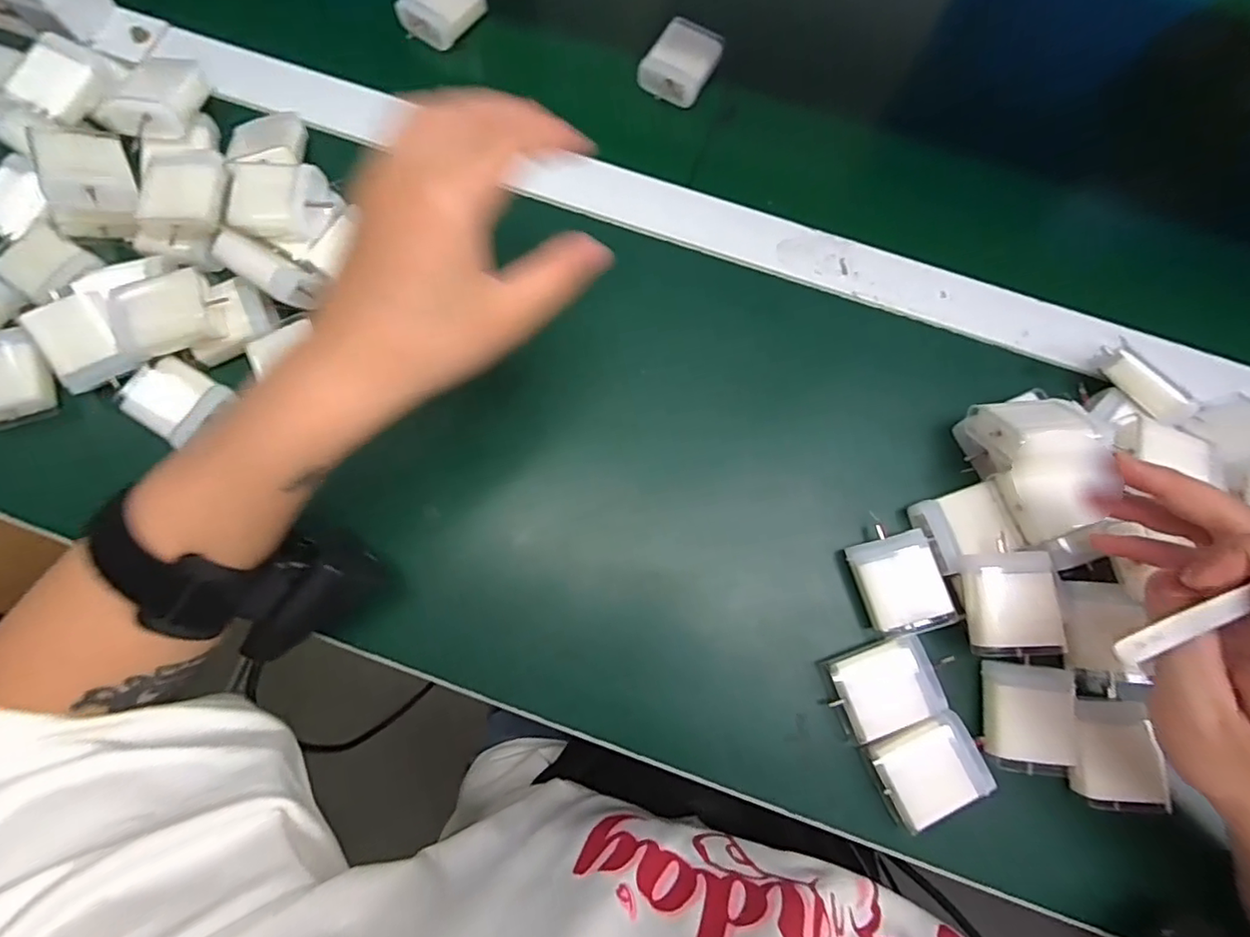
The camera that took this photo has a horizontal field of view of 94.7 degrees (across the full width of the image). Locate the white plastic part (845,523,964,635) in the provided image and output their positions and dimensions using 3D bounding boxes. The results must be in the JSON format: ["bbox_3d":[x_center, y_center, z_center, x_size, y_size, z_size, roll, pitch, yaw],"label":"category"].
[{"bbox_3d":[0.150,0.061,0.314,0.042,0.013,0.053,-13,77,-5],"label":"white plastic part"}]

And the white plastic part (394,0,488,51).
[{"bbox_3d":[-0.127,-0.323,0.404,0.042,0.020,0.055,43,79,8],"label":"white plastic part"}]

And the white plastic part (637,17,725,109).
[{"bbox_3d":[0.039,-0.281,0.399,0.045,0.015,0.055,27,77,5],"label":"white plastic part"}]

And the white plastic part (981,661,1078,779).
[{"bbox_3d":[0.211,0.130,0.299,0.043,0.011,0.053,7,76,0],"label":"white plastic part"}]

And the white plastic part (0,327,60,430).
[{"bbox_3d":[-0.379,-0.050,0.332,0.097,0.024,0.051,-5,77,-3],"label":"white plastic part"}]

